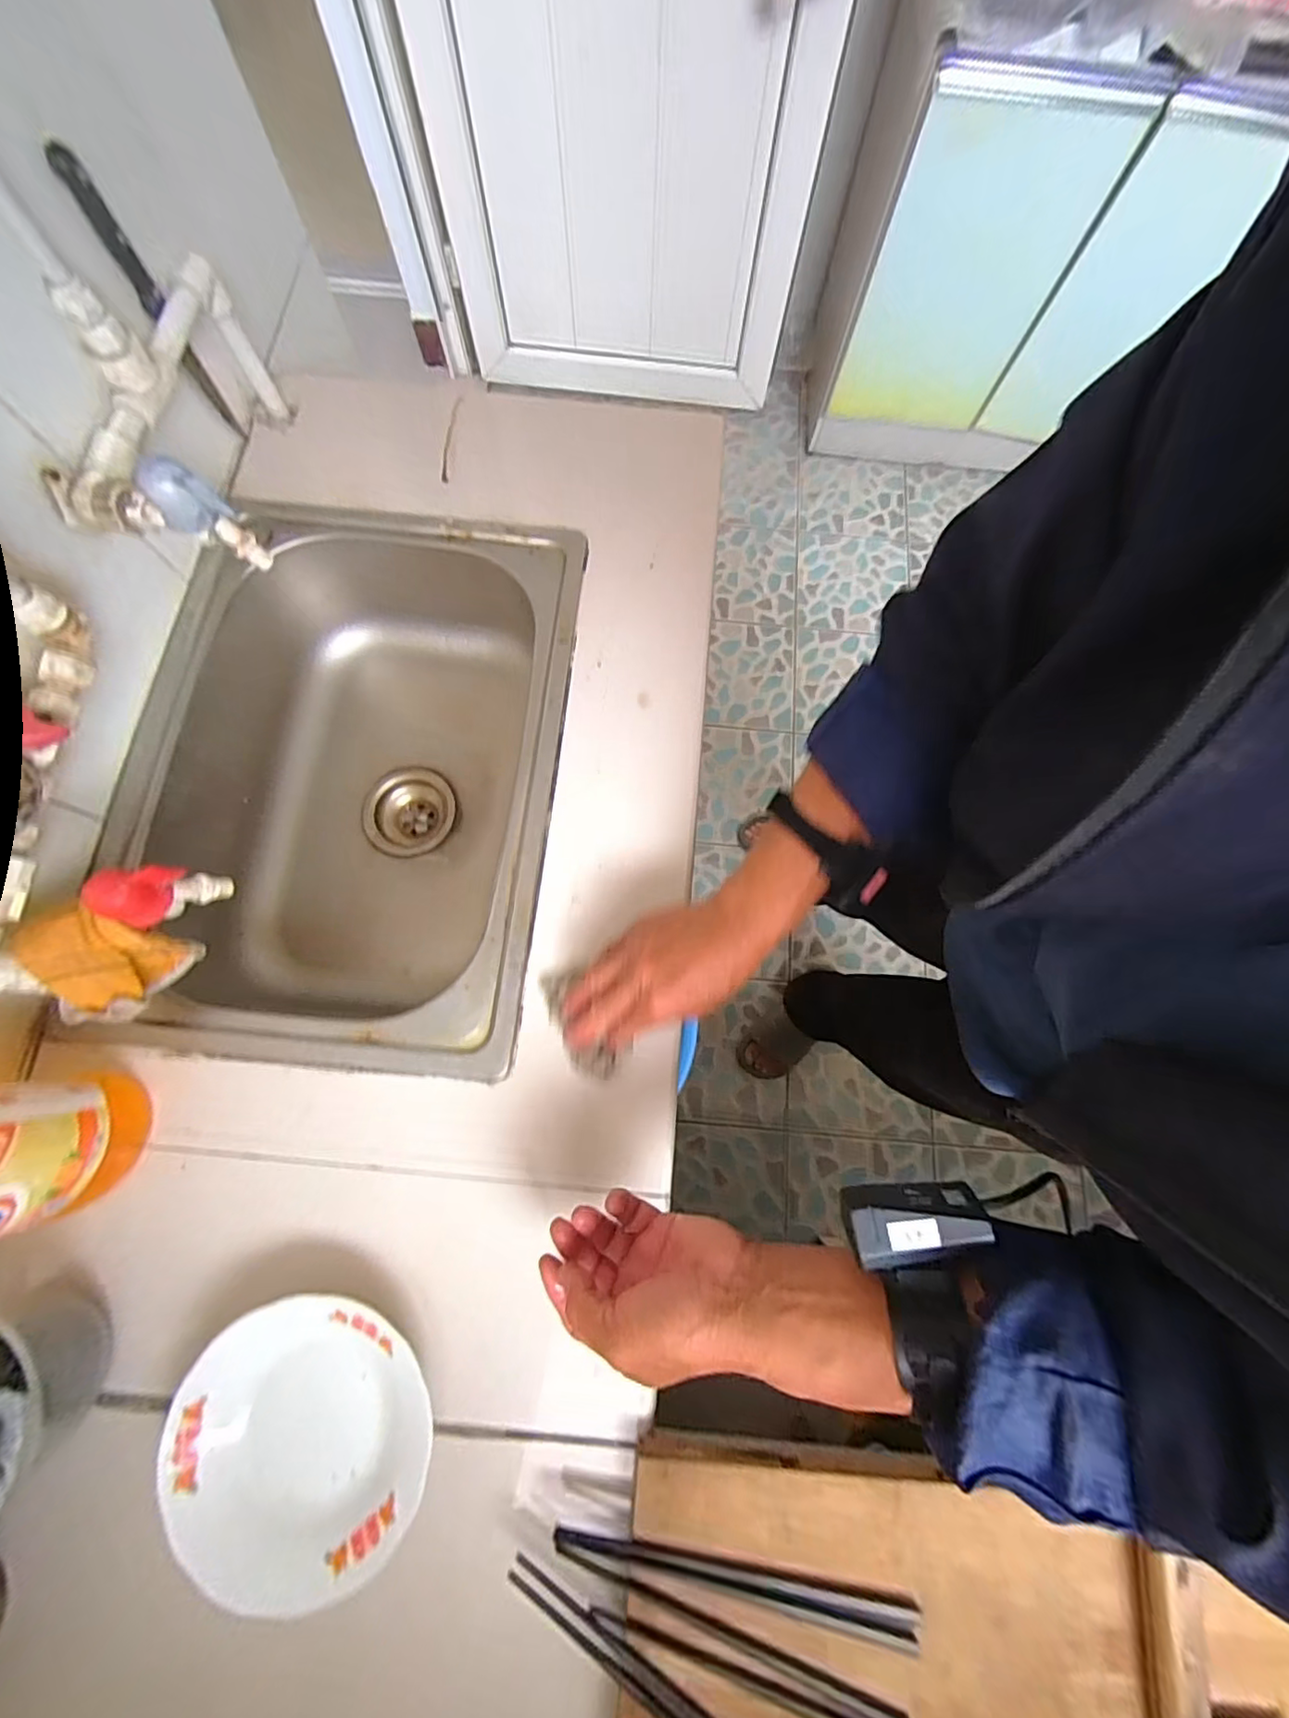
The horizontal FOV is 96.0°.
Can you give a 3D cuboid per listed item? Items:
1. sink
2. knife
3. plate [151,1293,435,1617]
[{"bbox_3d":[-0.275,-0.078,0.618,0.379,0.185,0.530,6,73,0],"label":"sink"},{"bbox_3d":[-0.428,-0.482,0.529,0.020,0.229,0.021,-30,76,-8],"label":"knife"},{"bbox_3d":[-0.231,0.394,0.394,0.168,0.040,0.166,1,73,-2],"label":"plate"}]

